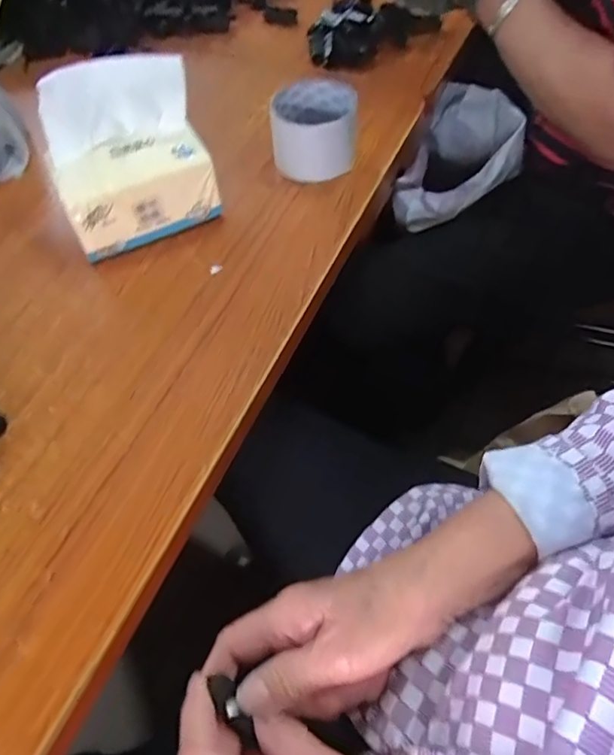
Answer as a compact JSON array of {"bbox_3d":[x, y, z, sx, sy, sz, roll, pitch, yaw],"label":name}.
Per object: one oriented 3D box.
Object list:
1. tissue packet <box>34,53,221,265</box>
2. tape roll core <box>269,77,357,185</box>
[{"bbox_3d":[-0.157,-0.195,0.472,0.131,0.133,0.086,-20,60,-13],"label":"tissue packet"},{"bbox_3d":[0.008,-0.252,0.547,0.083,0.063,0.077,2,57,1],"label":"tape roll core"}]

